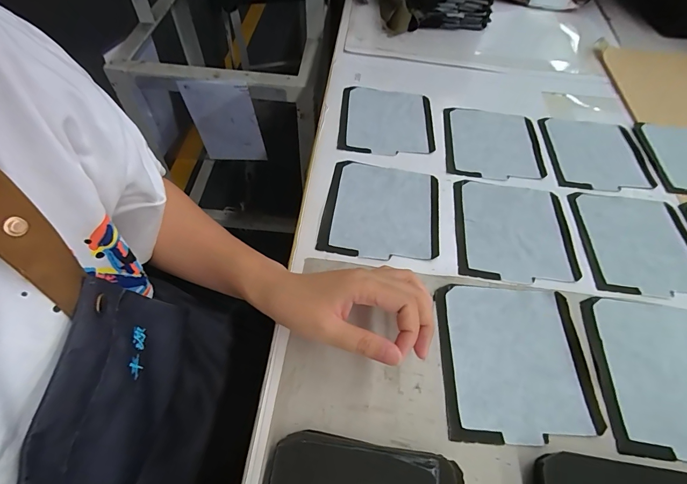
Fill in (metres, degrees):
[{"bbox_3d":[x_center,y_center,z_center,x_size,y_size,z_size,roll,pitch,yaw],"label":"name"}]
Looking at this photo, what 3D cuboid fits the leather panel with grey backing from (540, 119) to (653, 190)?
[{"bbox_3d":[0.341,-0.123,0.479,0.135,0.008,0.135,4,55,-1],"label":"leather panel with grey backing"}]

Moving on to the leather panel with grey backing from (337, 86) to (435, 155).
[{"bbox_3d":[0.060,-0.168,0.491,0.126,0.007,0.131,5,57,0],"label":"leather panel with grey backing"}]

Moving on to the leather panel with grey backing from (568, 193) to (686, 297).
[{"bbox_3d":[0.331,-0.001,0.396,0.123,0.004,0.133,7,55,1],"label":"leather panel with grey backing"}]

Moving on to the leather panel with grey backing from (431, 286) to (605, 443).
[{"bbox_3d":[0.151,0.101,0.313,0.127,0.004,0.133,4,55,-1],"label":"leather panel with grey backing"}]

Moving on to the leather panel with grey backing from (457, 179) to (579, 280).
[{"bbox_3d":[0.192,-0.014,0.401,0.127,0.008,0.136,8,56,3],"label":"leather panel with grey backing"}]

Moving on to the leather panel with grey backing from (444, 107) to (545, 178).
[{"bbox_3d":[0.202,-0.134,0.480,0.126,0.004,0.135,8,55,2],"label":"leather panel with grey backing"}]

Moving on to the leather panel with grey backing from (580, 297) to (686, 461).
[{"bbox_3d":[0.289,0.118,0.315,0.126,0.005,0.133,8,55,2],"label":"leather panel with grey backing"}]

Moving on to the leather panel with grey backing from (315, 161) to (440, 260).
[{"bbox_3d":[0.045,-0.037,0.403,0.127,0.006,0.131,9,55,3],"label":"leather panel with grey backing"}]

